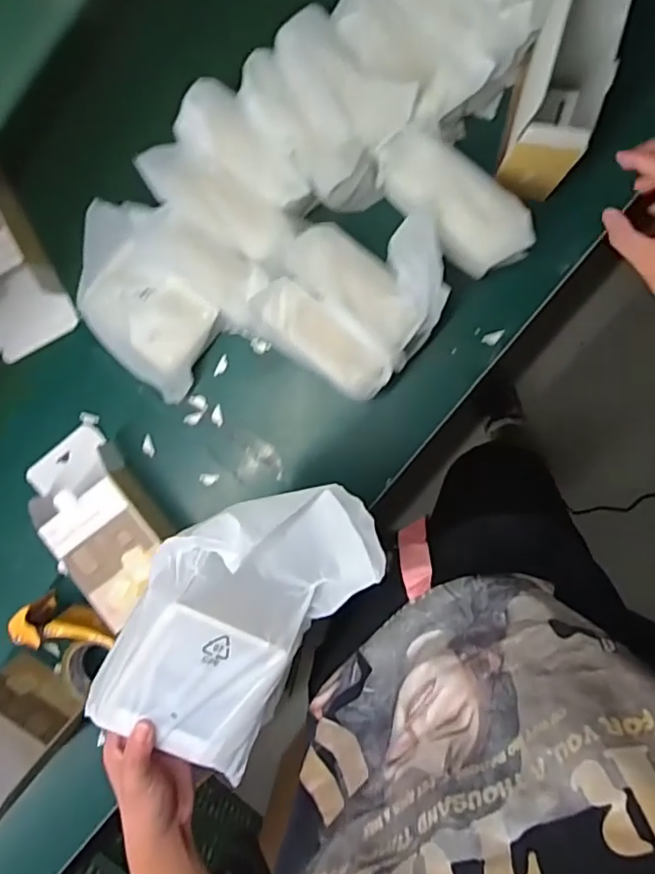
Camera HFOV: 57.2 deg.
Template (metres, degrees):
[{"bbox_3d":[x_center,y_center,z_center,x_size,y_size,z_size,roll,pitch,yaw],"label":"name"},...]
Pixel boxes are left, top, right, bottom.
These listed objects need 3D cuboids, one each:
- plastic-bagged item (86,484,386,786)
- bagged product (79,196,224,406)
[{"bbox_3d":[-0.074,0.144,0.465,0.141,0.081,0.253,33,99,1],"label":"plastic-bagged item"},{"bbox_3d":[-0.220,-0.162,0.722,0.131,0.075,0.222,-39,92,9],"label":"bagged product"}]

